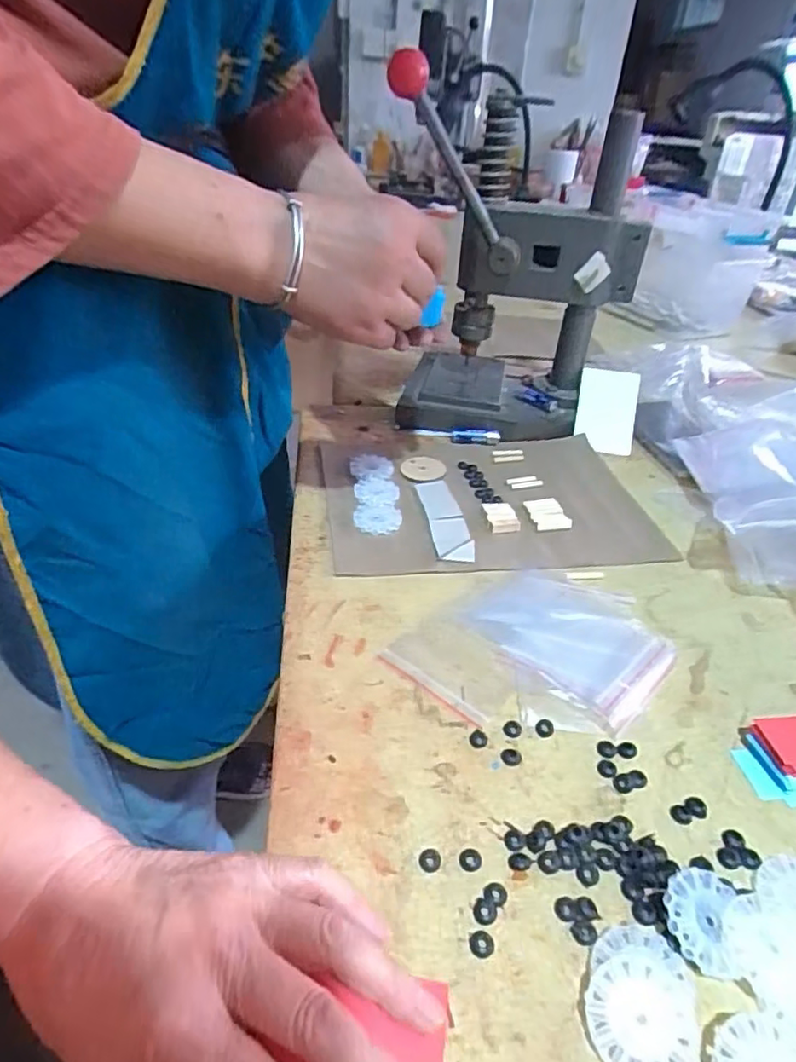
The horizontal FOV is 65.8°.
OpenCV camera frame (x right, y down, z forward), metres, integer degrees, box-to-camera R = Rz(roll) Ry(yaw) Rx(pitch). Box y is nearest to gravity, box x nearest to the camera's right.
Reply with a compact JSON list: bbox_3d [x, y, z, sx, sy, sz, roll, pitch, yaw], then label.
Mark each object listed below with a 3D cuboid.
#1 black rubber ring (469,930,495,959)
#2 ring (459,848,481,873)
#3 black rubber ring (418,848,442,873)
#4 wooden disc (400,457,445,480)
[{"bbox_3d":[0.035,0.174,0.259,0.010,0.004,0.010,2,35,-2],"label":"black rubber ring"},{"bbox_3d":[0.034,0.153,0.287,0.010,0.004,0.010,2,35,-2],"label":"ring"},{"bbox_3d":[0.015,0.153,0.286,0.010,0.004,0.010,2,35,-2],"label":"black rubber ring"},{"bbox_3d":[0.024,-0.059,0.581,0.041,0.004,0.040,2,35,-2],"label":"wooden disc"}]

